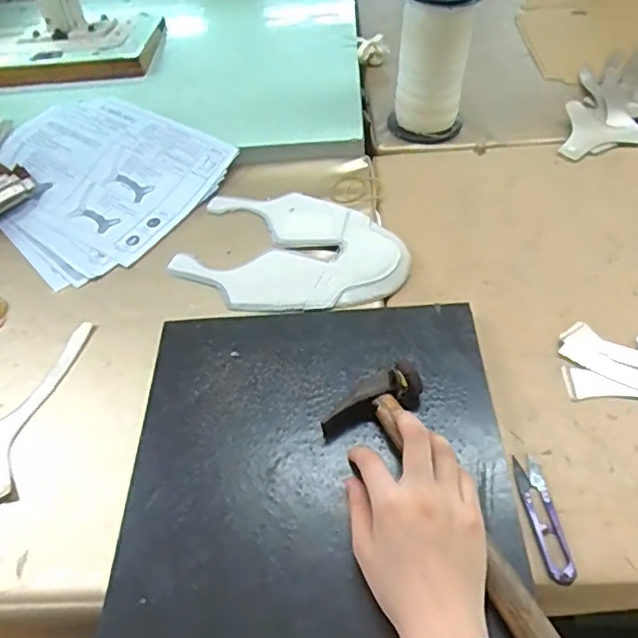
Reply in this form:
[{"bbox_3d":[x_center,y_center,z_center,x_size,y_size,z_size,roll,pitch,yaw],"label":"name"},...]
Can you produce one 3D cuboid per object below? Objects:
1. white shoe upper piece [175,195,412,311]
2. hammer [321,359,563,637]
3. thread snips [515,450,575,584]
[{"bbox_3d":[-0.026,-0.074,0.636,0.239,0.020,0.171,16,57,19],"label":"white shoe upper piece"},{"bbox_3d":[0.086,0.132,0.420,0.082,0.031,0.251,-23,52,-13],"label":"hammer"},{"bbox_3d":[0.171,0.152,0.447,0.023,0.011,0.099,-5,52,0],"label":"thread snips"}]

